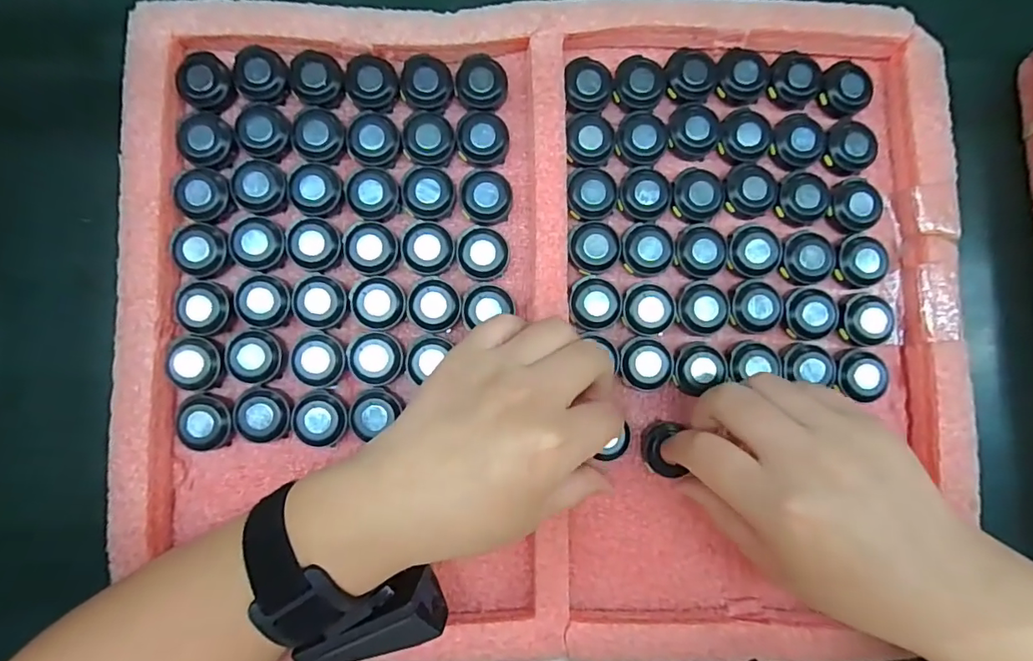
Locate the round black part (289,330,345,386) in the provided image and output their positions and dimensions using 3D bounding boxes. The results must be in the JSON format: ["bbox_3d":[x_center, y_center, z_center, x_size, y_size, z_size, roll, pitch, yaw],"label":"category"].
[{"bbox_3d":[-0.107,0.016,0.280,0.025,0.011,0.029,6,87,-2],"label":"round black part"}]

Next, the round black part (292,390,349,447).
[{"bbox_3d":[-0.106,0.047,0.281,0.027,0.015,0.029,0,87,-2],"label":"round black part"}]

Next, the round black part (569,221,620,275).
[{"bbox_3d":[0.044,-0.046,0.291,0.029,0.008,0.028,0,87,-2],"label":"round black part"}]

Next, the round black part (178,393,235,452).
[{"bbox_3d":[-0.167,0.049,0.278,0.029,0.014,0.027,0,87,-2],"label":"round black part"}]

